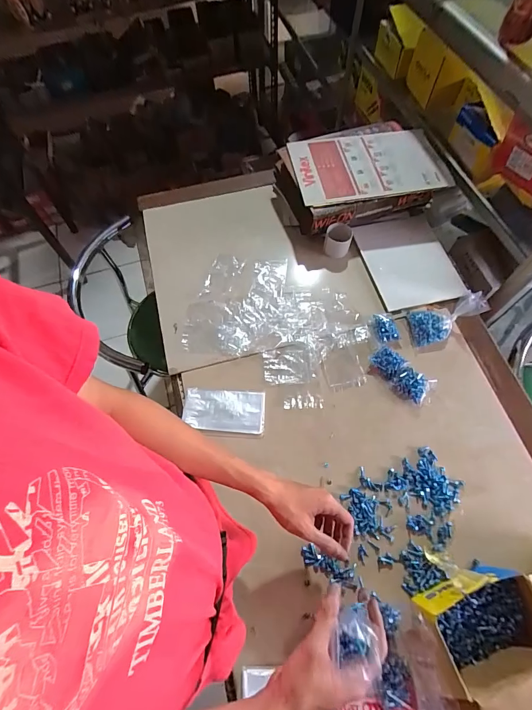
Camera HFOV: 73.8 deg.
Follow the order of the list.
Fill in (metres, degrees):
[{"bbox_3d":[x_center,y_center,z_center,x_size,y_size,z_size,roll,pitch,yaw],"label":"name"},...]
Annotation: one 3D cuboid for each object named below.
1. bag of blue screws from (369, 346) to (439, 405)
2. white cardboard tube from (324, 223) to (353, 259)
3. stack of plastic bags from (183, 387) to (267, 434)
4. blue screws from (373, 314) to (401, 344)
[{"bbox_3d":[0.274,0.040,0.709,0.064,0.020,0.135,-37,69,-14],"label":"bag of blue screws"},{"bbox_3d":[0.169,-0.270,0.838,0.059,0.057,0.059,10,66,6],"label":"white cardboard tube"},{"bbox_3d":[-0.082,0.109,0.697,0.157,0.008,0.082,3,65,3],"label":"stack of plastic bags"},{"bbox_3d":[0.257,-0.059,0.749,0.042,0.012,0.066,-8,65,-2],"label":"blue screws"}]

